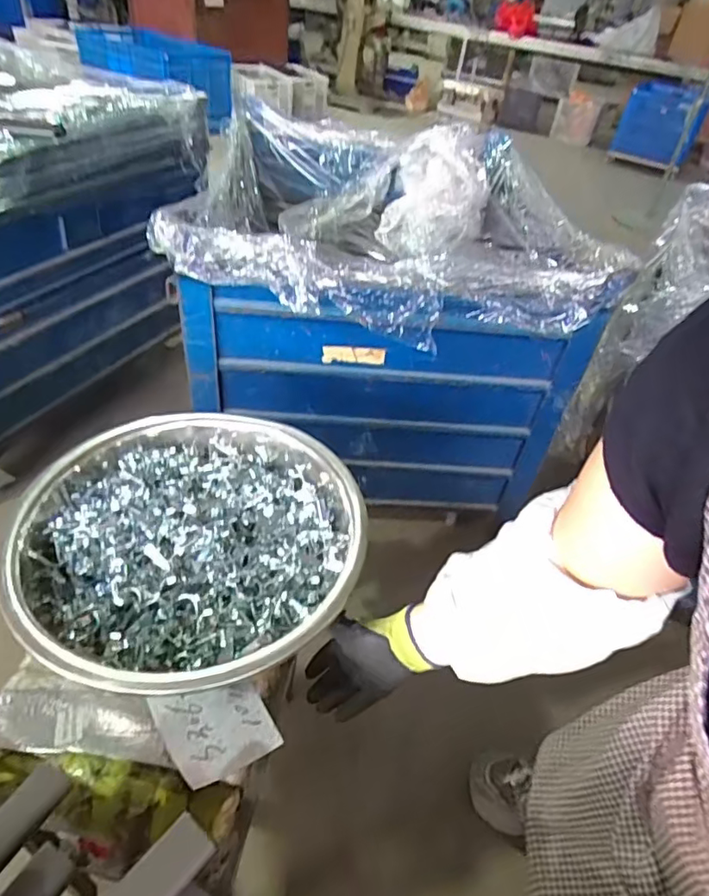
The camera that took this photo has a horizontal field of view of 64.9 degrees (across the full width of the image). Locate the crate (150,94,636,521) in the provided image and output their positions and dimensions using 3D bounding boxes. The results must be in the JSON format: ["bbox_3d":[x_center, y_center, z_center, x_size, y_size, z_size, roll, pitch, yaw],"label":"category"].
[{"bbox_3d":[0.050,-0.441,1.568,0.848,0.631,1.147,6,41,-5],"label":"crate"}]

